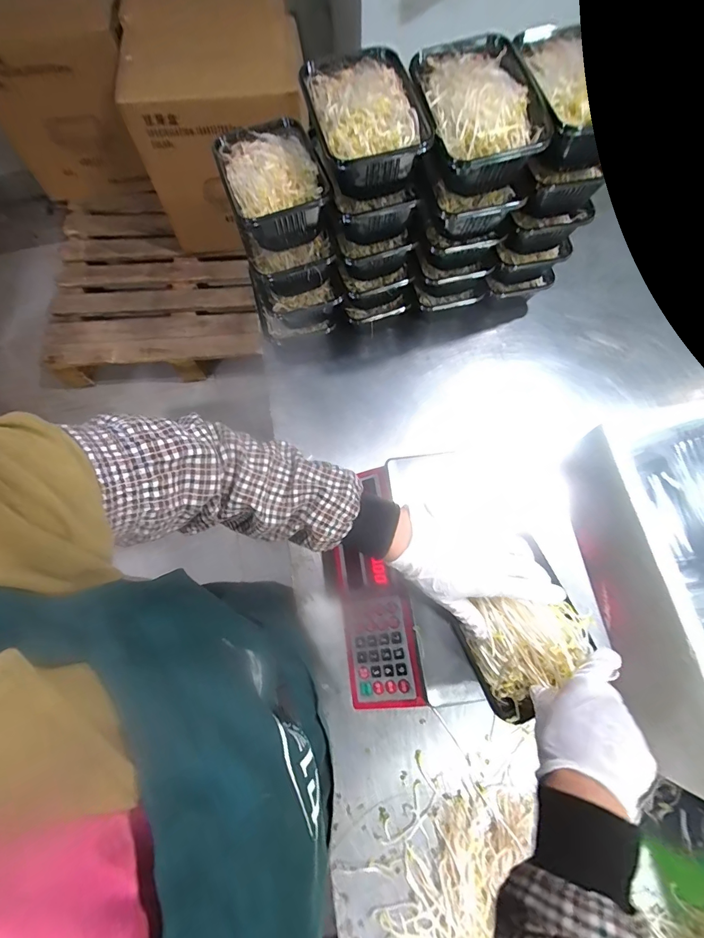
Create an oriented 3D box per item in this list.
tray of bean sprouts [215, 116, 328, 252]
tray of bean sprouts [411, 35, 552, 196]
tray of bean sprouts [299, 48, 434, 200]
[{"bbox_3d":[-0.100,-0.361,0.531,0.115,0.066,0.188,-18,72,-6],"label":"tray of bean sprouts"},{"bbox_3d":[0.142,-0.418,0.488,0.124,0.070,0.176,-10,71,-3],"label":"tray of bean sprouts"},{"bbox_3d":[0.015,-0.409,0.490,0.122,0.062,0.184,-14,71,-4],"label":"tray of bean sprouts"}]

